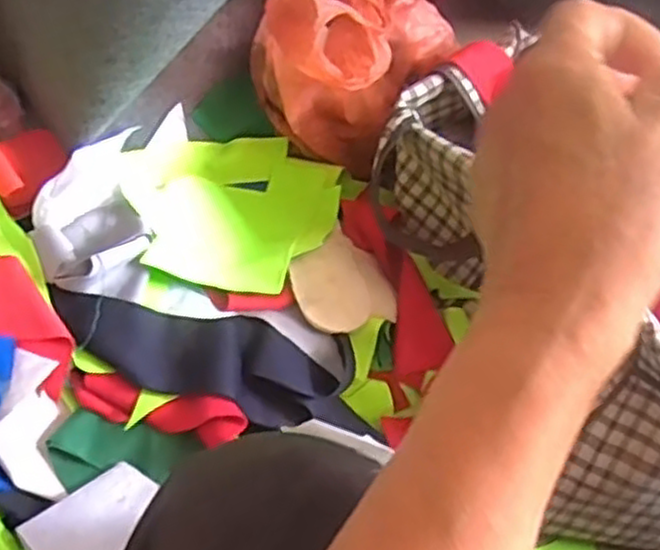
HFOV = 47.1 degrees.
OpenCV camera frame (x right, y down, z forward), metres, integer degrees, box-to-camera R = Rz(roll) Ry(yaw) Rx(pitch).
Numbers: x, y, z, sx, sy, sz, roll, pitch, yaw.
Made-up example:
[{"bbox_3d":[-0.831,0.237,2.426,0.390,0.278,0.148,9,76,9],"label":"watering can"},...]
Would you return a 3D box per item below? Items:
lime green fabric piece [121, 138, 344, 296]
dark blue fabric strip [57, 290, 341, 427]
[{"bbox_3d":[-0.081,-0.057,0.679,0.201,0.044,0.201,6,44,-26],"label":"lime green fabric piece"},{"bbox_3d":[-0.103,0.059,0.593,0.220,0.019,0.077,18,63,-13],"label":"dark blue fabric strip"}]

